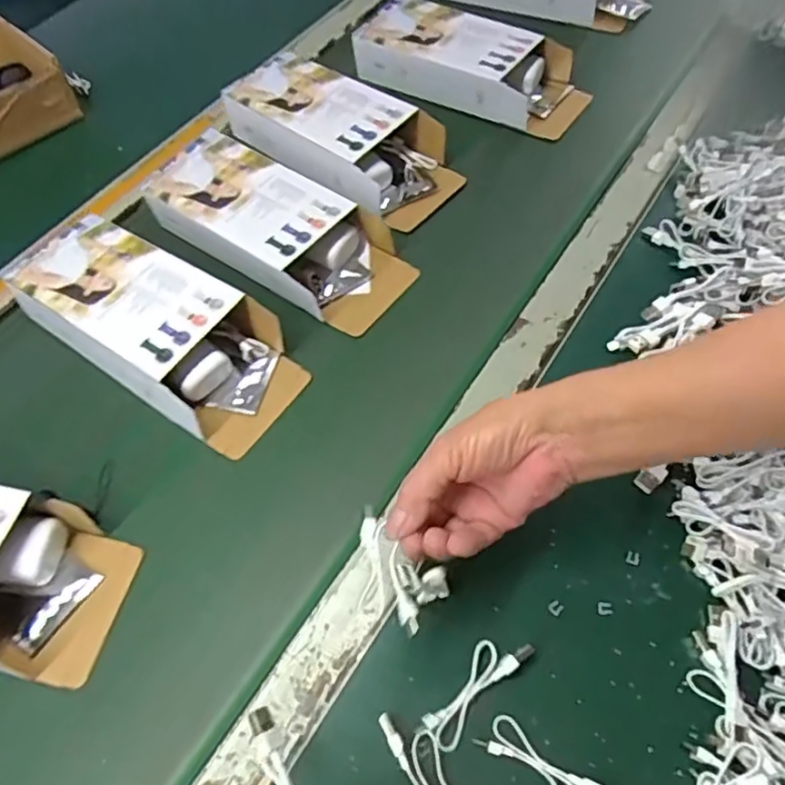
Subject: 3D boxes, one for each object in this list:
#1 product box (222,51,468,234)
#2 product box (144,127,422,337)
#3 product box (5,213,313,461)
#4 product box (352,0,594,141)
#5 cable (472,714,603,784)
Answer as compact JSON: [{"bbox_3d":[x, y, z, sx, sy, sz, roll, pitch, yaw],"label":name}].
[{"bbox_3d":[-0.054,-0.259,0.630,0.253,0.060,0.109,30,65,23],"label":"product box"},{"bbox_3d":[-0.108,-0.148,0.564,0.251,0.054,0.114,27,63,22],"label":"product box"},{"bbox_3d":[-0.194,-0.055,0.510,0.250,0.057,0.110,26,63,21],"label":"product box"},{"bbox_3d":[0.086,-0.368,0.681,0.256,0.056,0.105,24,63,20],"label":"product box"},{"bbox_3d":[0.085,0.207,0.340,0.078,0.011,0.024,32,65,16],"label":"cable"}]

